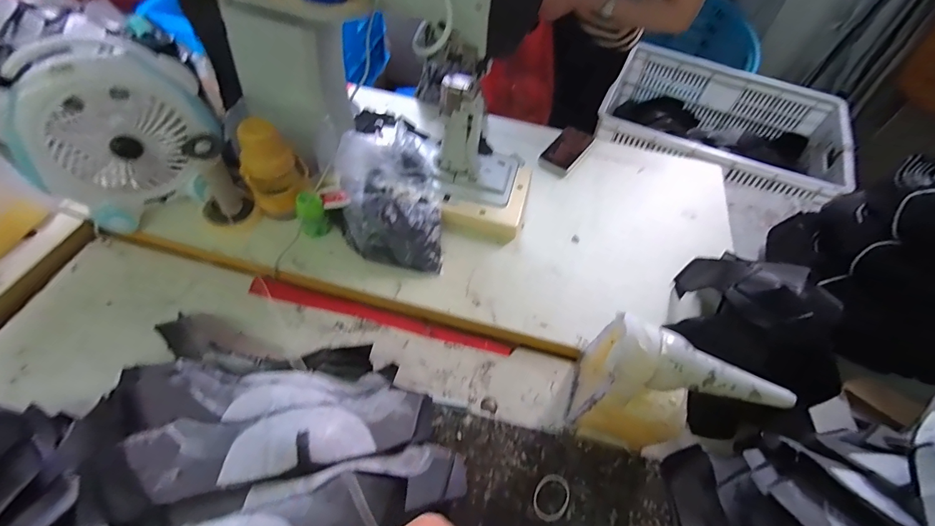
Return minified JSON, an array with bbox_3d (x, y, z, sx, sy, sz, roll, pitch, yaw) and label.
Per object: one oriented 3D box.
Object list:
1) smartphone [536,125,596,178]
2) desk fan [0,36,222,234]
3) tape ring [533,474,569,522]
[{"bbox_3d":[0.222,-0.253,0.934,0.073,0.011,0.164,32,58,16],"label":"smartphone"},{"bbox_3d":[-0.559,-0.215,0.674,0.271,0.239,0.197,-16,58,-16],"label":"desk fan"},{"bbox_3d":[0.109,0.302,0.539,0.042,0.004,0.056,27,56,13],"label":"tape ring"}]

